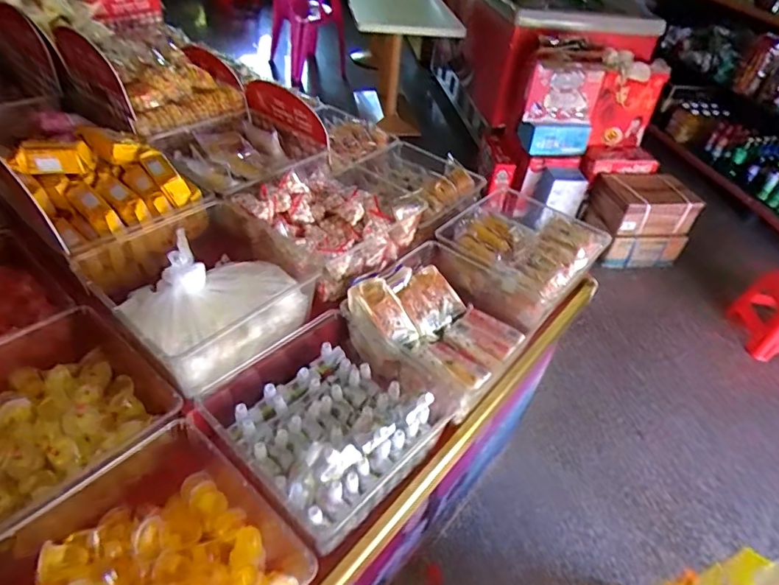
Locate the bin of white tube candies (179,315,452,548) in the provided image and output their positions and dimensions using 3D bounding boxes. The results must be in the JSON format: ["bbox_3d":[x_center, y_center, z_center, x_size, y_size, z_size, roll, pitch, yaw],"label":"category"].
[{"bbox_3d":[-0.101,0.198,0.816,0.317,0.107,0.314,-30,55,-35],"label":"bin of white tube candies"}]

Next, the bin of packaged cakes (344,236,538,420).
[{"bbox_3d":[0.104,0.059,0.995,0.295,0.131,0.390,32,47,23],"label":"bin of packaged cakes"}]

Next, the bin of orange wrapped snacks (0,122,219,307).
[{"bbox_3d":[-0.609,-0.200,1.090,0.473,0.152,0.275,38,50,27],"label":"bin of orange wrapped snacks"}]

